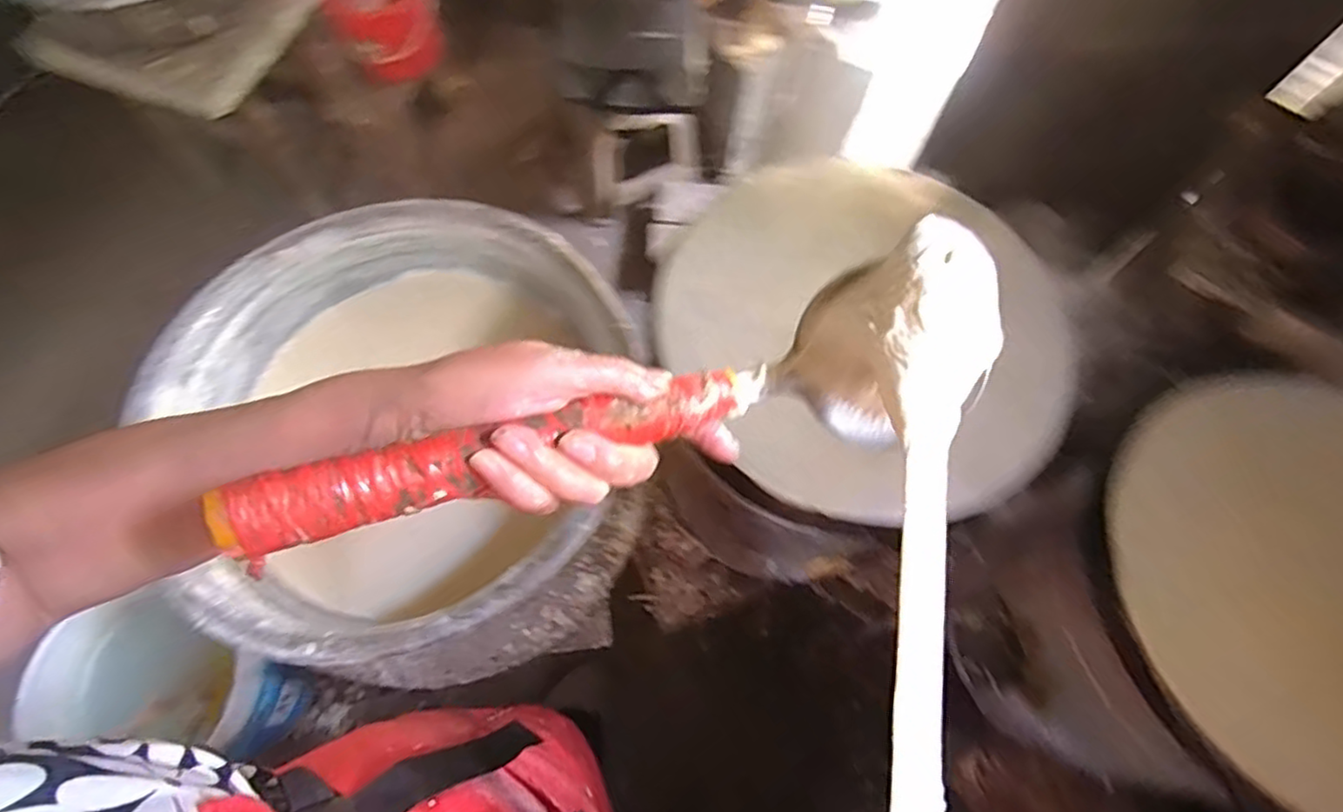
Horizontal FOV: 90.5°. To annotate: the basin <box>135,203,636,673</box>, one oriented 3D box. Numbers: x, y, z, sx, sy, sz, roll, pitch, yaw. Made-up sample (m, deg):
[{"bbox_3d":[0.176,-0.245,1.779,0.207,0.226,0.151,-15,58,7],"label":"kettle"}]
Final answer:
[{"bbox_3d":[-0.306,0.007,0.846,0.498,0.230,0.542,0,68,-1],"label":"basin"}]

